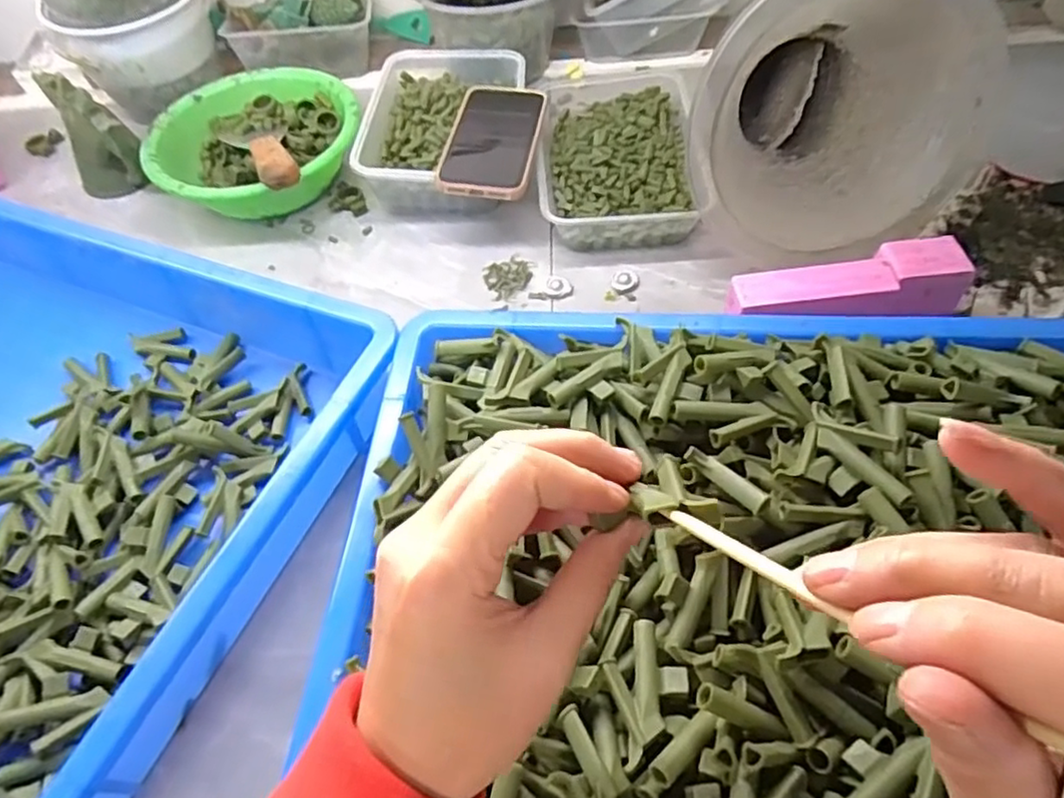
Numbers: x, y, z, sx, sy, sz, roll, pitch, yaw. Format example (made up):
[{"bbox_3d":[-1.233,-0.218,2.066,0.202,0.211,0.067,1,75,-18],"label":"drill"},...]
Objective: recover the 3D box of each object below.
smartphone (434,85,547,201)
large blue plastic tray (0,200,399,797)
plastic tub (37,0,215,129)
[{"bbox_3d":[-0.034,-0.232,0.588,0.076,0.018,0.151,7,53,3],"label":"smartphone"},{"bbox_3d":[-0.406,0.035,0.458,0.546,0.094,0.362,18,58,15],"label":"large blue plastic tray"},{"bbox_3d":[-0.419,-0.405,0.688,0.154,0.117,0.146,-25,57,-14],"label":"plastic tub"}]

